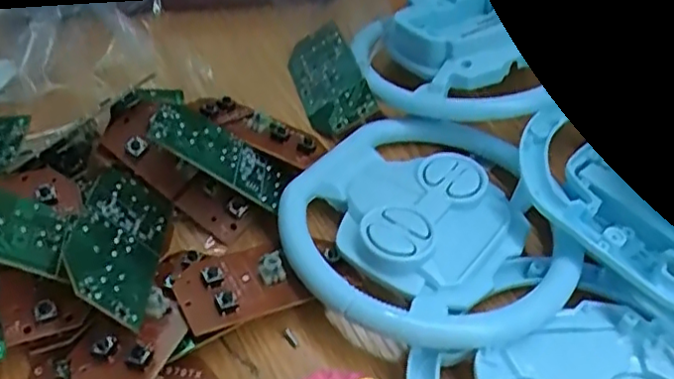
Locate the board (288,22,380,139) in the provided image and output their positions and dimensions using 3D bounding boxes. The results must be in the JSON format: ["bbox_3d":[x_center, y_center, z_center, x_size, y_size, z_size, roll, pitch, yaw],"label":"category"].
[{"bbox_3d":[-0.004,-0.048,0.279,0.028,0.005,0.058,-28,55,7],"label":"board"}]

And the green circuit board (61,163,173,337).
[{"bbox_3d":[-0.068,0.015,0.202,0.004,0.029,0.062,-35,29,18],"label":"green circuit board"}]

